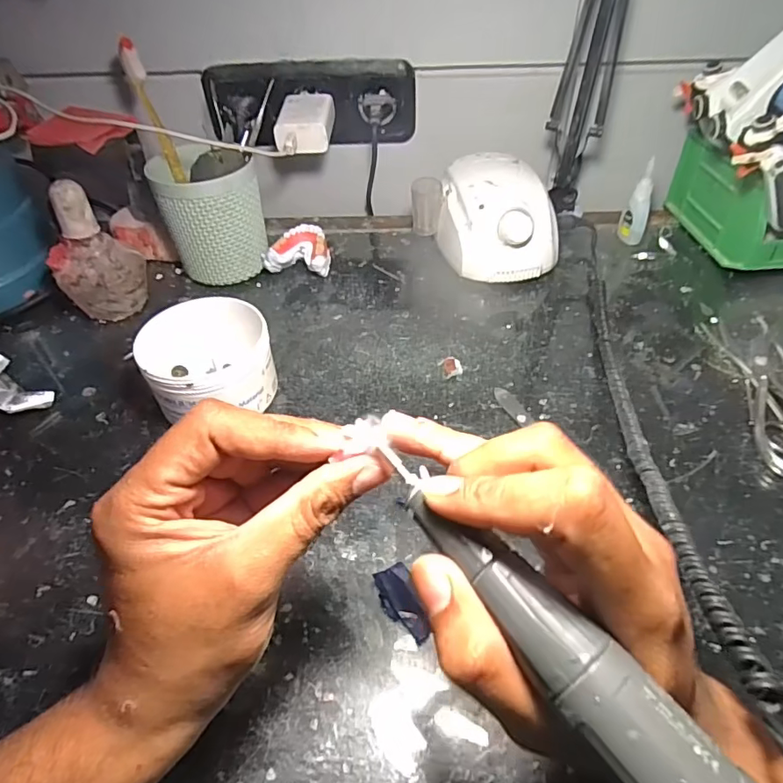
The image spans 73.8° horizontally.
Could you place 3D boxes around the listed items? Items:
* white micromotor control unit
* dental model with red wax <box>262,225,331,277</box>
[{"bbox_3d":[0.099,-0.172,0.526,0.096,0.080,0.135,-14,46,-11],"label":"white micromotor control unit"},{"bbox_3d":[-0.094,-0.142,0.535,0.064,0.035,0.050,3,46,5],"label":"dental model with red wax"}]

